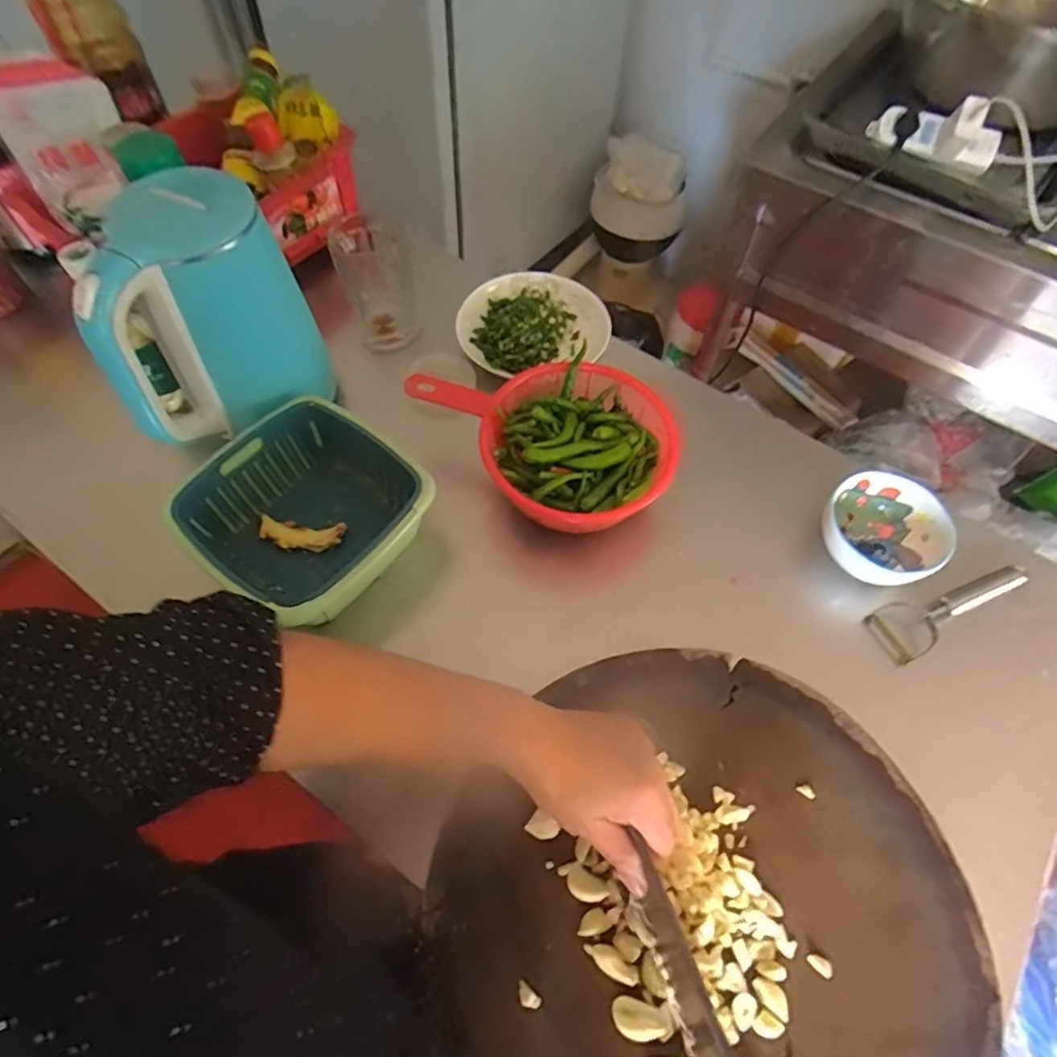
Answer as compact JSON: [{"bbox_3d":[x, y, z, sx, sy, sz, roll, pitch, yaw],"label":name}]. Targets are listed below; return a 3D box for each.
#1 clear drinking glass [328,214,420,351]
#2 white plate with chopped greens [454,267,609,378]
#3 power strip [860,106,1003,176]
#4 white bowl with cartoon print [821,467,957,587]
[{"bbox_3d":[-0.180,-0.286,0.735,0.080,0.119,0.088,-16,62,-10],"label":"clear drinking glass"},{"bbox_3d":[0.007,-0.258,0.759,0.181,0.035,0.174,1,60,-1],"label":"white plate with chopped greens"},{"bbox_3d":[0.595,-0.574,0.904,0.180,0.047,0.046,25,63,12],"label":"power strip"},{"bbox_3d":[0.351,-0.001,0.602,0.099,0.050,0.108,-35,67,-19],"label":"white bowl with cartoon print"}]

